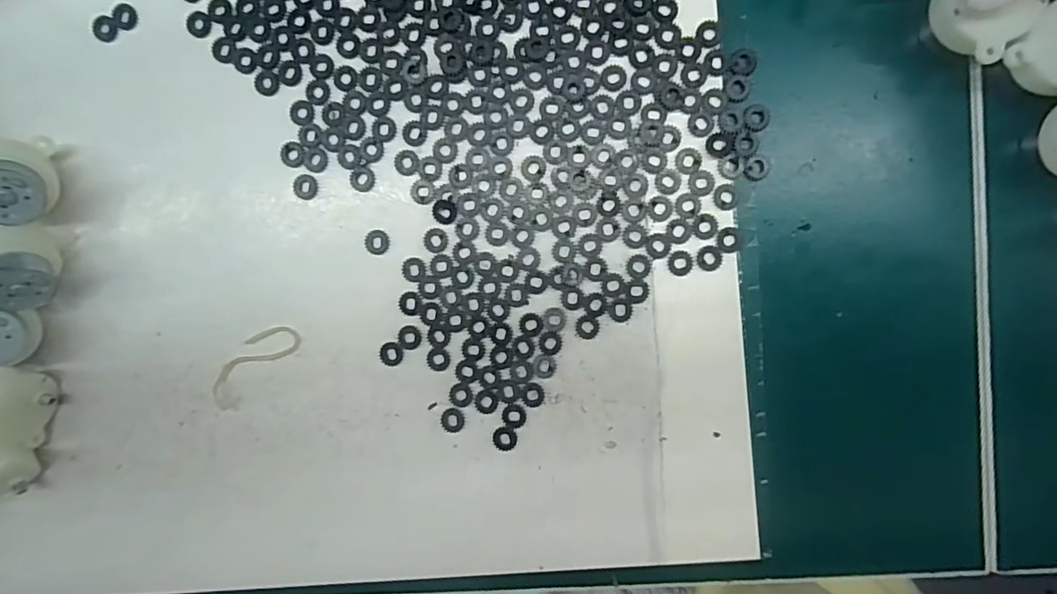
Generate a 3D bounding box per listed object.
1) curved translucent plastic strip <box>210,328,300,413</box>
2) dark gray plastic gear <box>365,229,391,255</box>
[{"bbox_3d":[-0.122,0.030,0.241,0.046,0.004,0.017,-45,84,-1],"label":"curved translucent plastic strip"},{"bbox_3d":[-0.065,-0.023,0.233,0.010,0.004,0.011,0,94,4],"label":"dark gray plastic gear"}]

